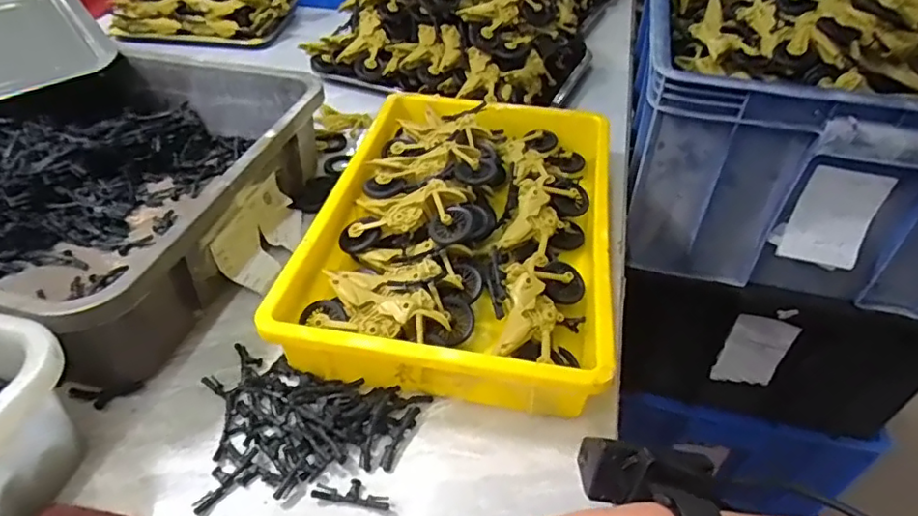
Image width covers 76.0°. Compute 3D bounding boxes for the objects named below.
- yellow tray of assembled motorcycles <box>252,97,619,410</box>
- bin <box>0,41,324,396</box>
[{"bbox_3d":[0.010,-0.036,0.535,0.239,0.073,0.366,8,42,7],"label":"yellow tray of assembled motorcycles"},{"bbox_3d":[-0.424,-0.084,0.549,0.522,0.096,0.356,12,42,11],"label":"bin"}]

